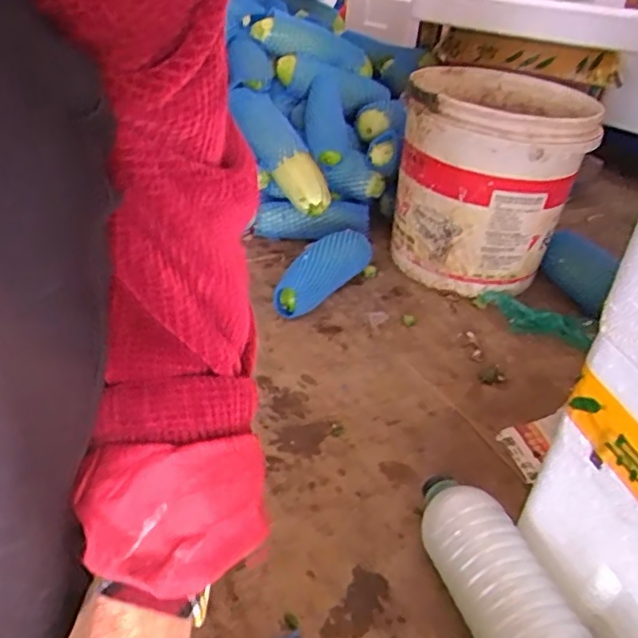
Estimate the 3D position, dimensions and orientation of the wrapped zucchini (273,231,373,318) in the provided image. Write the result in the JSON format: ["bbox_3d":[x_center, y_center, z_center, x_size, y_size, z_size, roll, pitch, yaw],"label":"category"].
[{"bbox_3d":[0.008,-0.059,0.854,0.064,0.061,0.207,19,36,18],"label":"wrapped zucchini"}]

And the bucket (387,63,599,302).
[{"bbox_3d":[0.234,-0.198,0.923,0.249,0.248,0.262,13,34,10],"label":"bucket"}]

